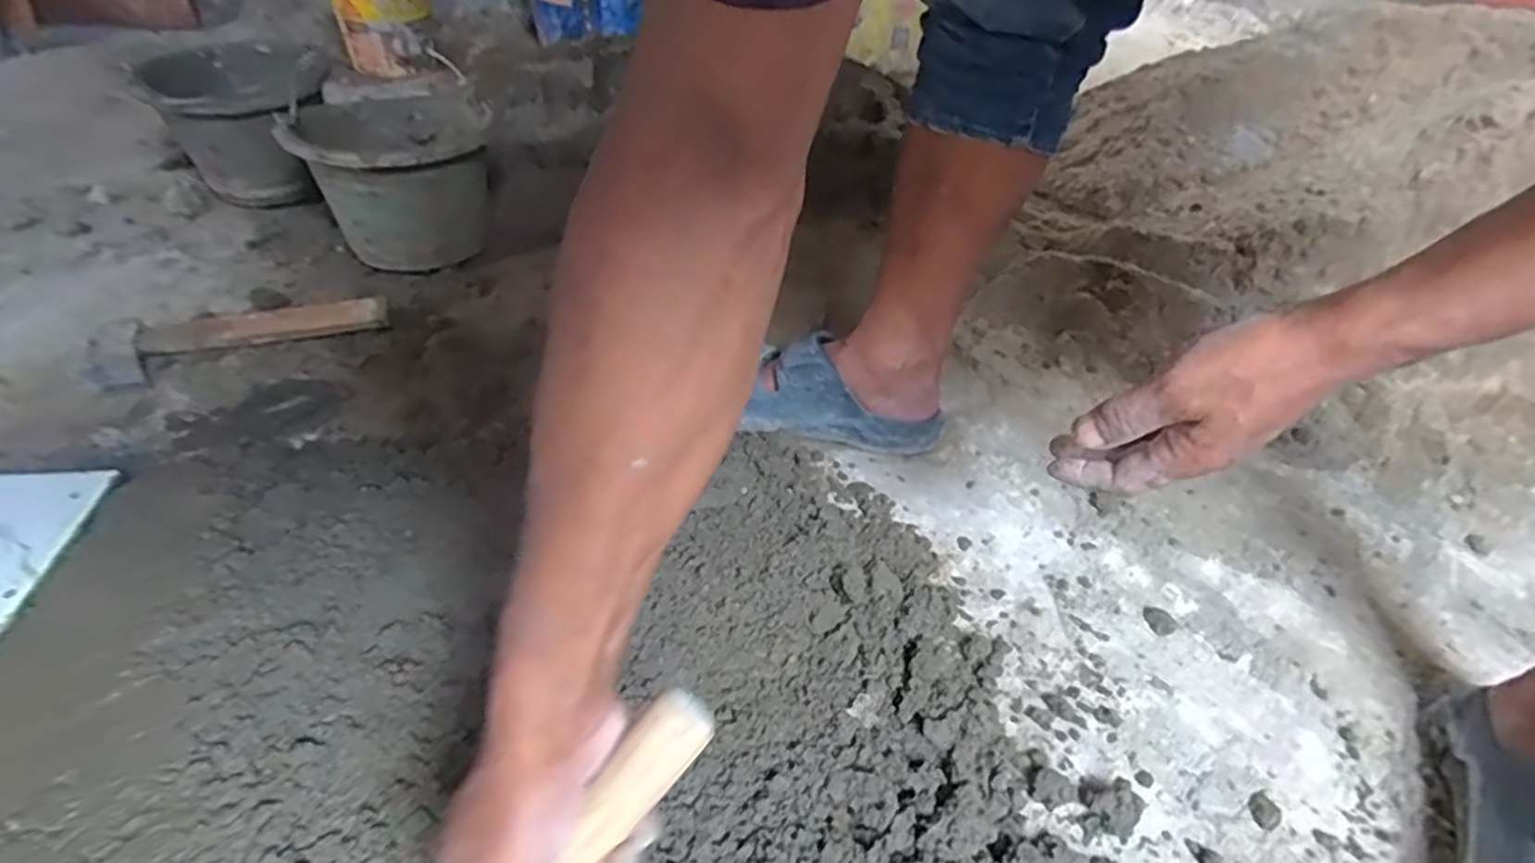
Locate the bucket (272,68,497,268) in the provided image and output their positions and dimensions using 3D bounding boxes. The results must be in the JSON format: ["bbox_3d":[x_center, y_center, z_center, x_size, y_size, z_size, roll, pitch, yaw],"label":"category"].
[{"bbox_3d":[-0.449,-0.314,0.894,0.211,0.156,0.237,-21,48,-26],"label":"bucket"}]

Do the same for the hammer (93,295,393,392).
[{"bbox_3d":[-0.549,-0.109,0.763,0.262,0.023,0.088,-19,47,-24],"label":"hammer"}]

